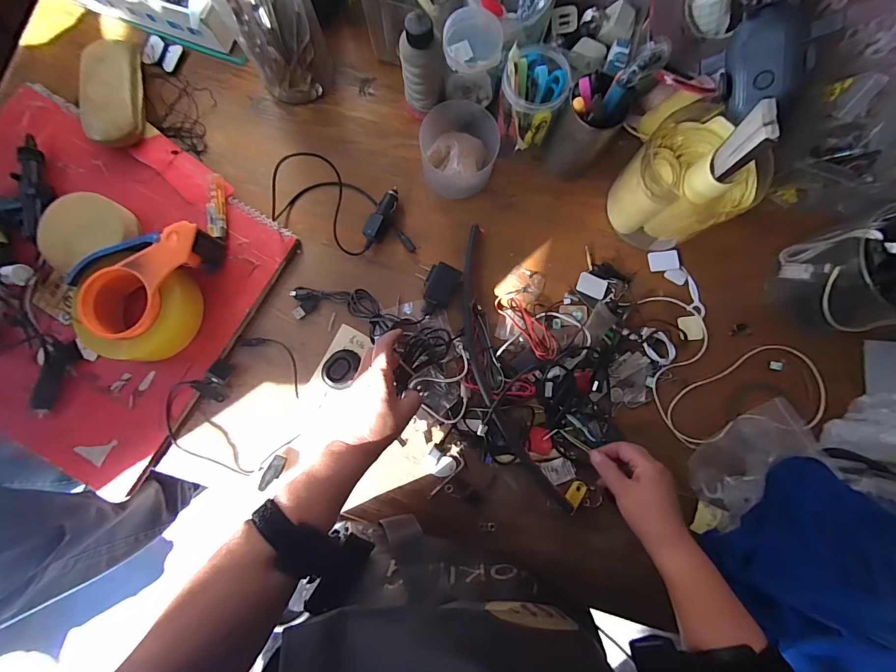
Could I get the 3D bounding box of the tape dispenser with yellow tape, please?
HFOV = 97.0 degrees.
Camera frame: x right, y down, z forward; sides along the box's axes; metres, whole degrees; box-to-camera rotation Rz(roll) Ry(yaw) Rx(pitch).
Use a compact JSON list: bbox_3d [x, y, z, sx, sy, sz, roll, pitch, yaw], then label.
[{"bbox_3d":[-0.352,-0.055,0.460,0.117,0.064,0.167,18,82,1],"label":"tape dispenser with yellow tape"}]

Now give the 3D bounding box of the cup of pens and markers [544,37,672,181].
[{"bbox_3d":[0.163,-0.245,0.455,0.063,0.172,0.073,33,83,2],"label":"cup of pens and markers"}]

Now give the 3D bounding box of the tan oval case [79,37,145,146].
[{"bbox_3d":[-0.424,-0.307,0.503,0.057,0.040,0.143,-10,82,-3],"label":"tan oval case"}]

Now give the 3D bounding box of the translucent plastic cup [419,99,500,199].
[{"bbox_3d":[0.015,-0.234,0.505,0.093,0.057,0.098,0,82,-1],"label":"translucent plastic cup"}]

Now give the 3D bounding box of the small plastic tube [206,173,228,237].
[{"bbox_3d":[-0.292,-0.165,0.499,0.019,0.012,0.086,-4,82,-2],"label":"small plastic tube"}]

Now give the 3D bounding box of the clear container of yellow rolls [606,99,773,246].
[{"bbox_3d":[0.277,-0.179,0.471,0.120,0.117,0.123,-41,85,-6],"label":"clear container of yellow rolls"}]

